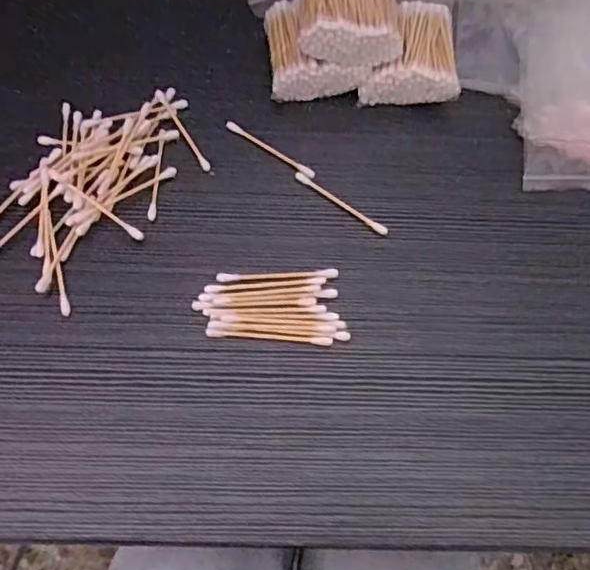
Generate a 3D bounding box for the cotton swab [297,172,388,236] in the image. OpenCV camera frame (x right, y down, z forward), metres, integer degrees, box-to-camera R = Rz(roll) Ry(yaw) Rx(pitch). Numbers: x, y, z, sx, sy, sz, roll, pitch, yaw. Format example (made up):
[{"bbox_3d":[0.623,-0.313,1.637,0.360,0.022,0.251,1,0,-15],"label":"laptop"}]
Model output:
[{"bbox_3d":[0.028,-0.051,0.365,0.068,0.004,0.006,34,68,15],"label":"cotton swab"}]

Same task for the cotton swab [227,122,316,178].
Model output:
[{"bbox_3d":[-0.016,-0.088,0.380,0.068,0.004,0.007,32,67,14],"label":"cotton swab"}]

